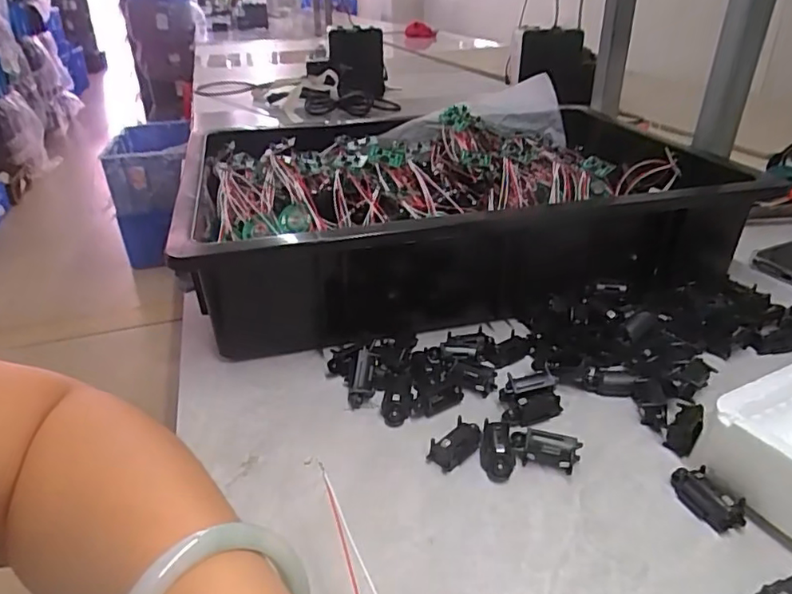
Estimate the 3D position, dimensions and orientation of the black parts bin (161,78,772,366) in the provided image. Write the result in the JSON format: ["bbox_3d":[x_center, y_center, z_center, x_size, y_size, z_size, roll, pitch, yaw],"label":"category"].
[{"bbox_3d":[0.046,-0.085,0.518,0.434,0.103,0.314,-6,29,-9],"label":"black parts bin"}]

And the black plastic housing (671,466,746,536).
[{"bbox_3d":[0.152,0.097,0.281,0.016,0.012,0.036,-11,31,-18],"label":"black plastic housing"}]

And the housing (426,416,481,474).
[{"bbox_3d":[0.033,0.080,0.316,0.033,0.013,0.015,-24,37,-36],"label":"housing"}]

